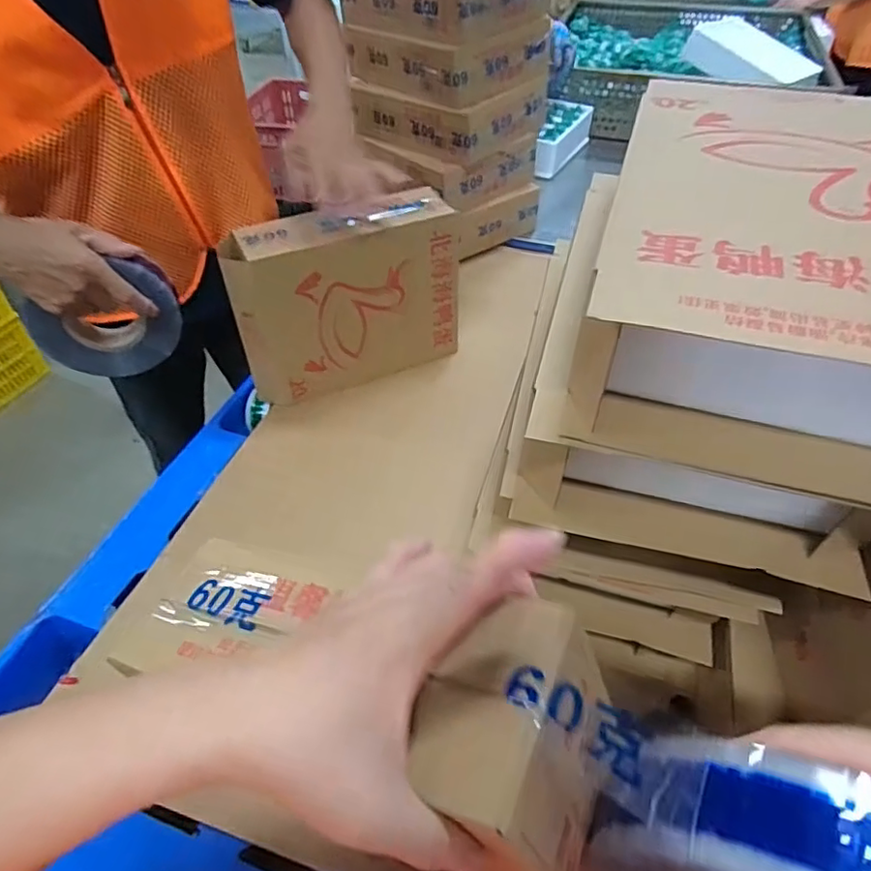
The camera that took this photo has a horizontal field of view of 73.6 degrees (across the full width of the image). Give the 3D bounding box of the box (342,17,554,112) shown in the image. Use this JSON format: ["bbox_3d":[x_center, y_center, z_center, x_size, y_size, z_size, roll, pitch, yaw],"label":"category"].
[{"bbox_3d":[0.017,-0.699,1.066,0.299,0.088,0.227,33,55,28],"label":"box"}]

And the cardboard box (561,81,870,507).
[{"bbox_3d":[0.246,-0.128,0.407,0.233,0.097,0.348,14,48,14],"label":"cardboard box"}]

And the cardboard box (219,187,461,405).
[{"bbox_3d":[-0.122,-0.201,0.857,0.326,0.249,0.082,-21,50,-18],"label":"cardboard box"}]

